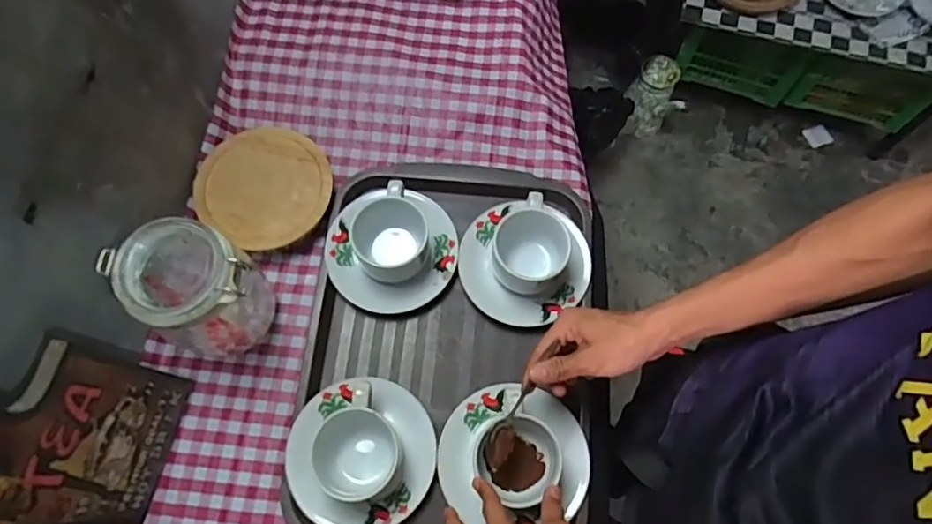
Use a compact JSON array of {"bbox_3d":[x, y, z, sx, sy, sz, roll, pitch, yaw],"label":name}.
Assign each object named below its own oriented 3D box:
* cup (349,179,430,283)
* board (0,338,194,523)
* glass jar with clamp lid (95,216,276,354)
[{"bbox_3d":[-0.082,-0.035,0.637,0.079,0.053,0.103,5,69,1],"label":"cup"},{"bbox_3d":[-0.317,0.140,0.461,0.016,0.278,0.136,11,70,3],"label":"board"},{"bbox_3d":[-0.252,0.033,0.561,0.096,0.168,0.090,0,69,-1],"label":"glass jar with clamp lid"}]

